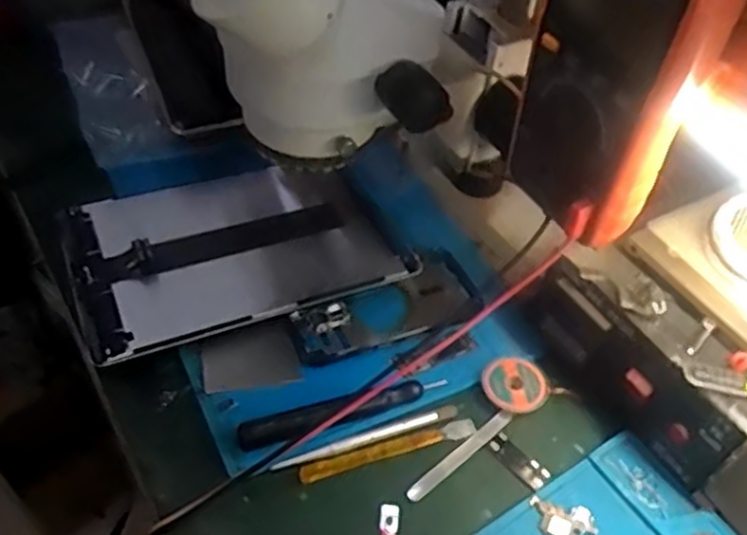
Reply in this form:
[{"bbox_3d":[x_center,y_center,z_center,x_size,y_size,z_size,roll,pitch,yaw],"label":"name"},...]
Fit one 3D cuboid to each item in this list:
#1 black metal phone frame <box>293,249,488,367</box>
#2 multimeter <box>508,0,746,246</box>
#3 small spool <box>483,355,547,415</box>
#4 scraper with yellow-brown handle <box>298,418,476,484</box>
[{"bbox_3d":[0.012,0.033,0.542,0.149,0.011,0.066,-25,54,-24],"label":"black metal phone frame"},{"bbox_3d":[0.120,-0.094,0.367,0.049,0.170,0.089,-20,52,-21],"label":"multimeter"},{"bbox_3d":[0.098,0.081,0.504,0.042,0.009,0.044,2,48,-3],"label":"small spool"},{"bbox_3d":[0.011,0.118,0.468,0.120,0.005,0.012,-14,50,-16],"label":"scraper with yellow-brown handle"}]

